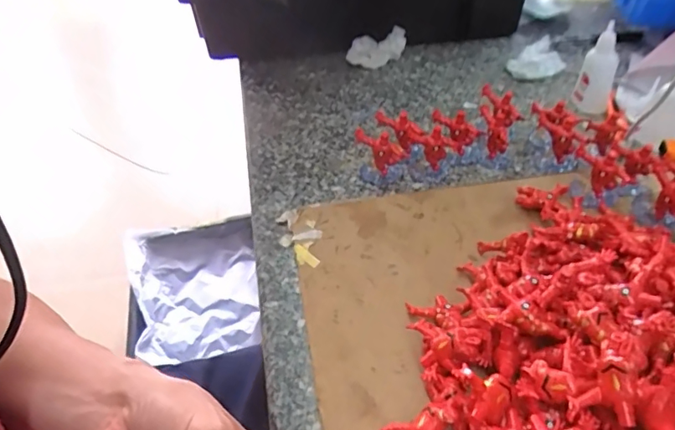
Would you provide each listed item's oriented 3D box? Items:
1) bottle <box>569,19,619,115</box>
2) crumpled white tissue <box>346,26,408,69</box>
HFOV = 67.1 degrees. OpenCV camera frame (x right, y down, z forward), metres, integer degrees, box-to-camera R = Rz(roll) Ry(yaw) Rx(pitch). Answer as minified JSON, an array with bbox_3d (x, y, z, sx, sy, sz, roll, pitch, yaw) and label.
[{"bbox_3d":[0.274,-0.154,0.537,0.036,0.091,0.030,19,47,23],"label":"bottle"},{"bbox_3d":[0.052,-0.215,0.648,0.043,0.033,0.077,30,52,31],"label":"crumpled white tissue"}]

